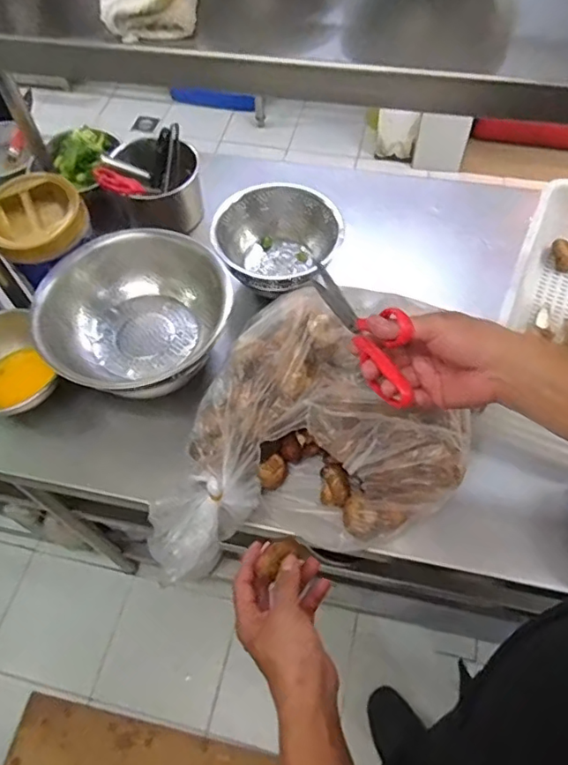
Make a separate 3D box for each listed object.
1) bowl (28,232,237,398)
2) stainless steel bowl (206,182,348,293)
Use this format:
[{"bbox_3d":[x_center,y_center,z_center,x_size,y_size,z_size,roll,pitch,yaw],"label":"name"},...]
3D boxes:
[{"bbox_3d":[-0.206,-0.091,0.784,0.218,0.101,0.253,20,62,14],"label":"bowl"},{"bbox_3d":[-0.013,-0.219,0.876,0.166,0.105,0.188,12,61,10],"label":"stainless steel bowl"}]

